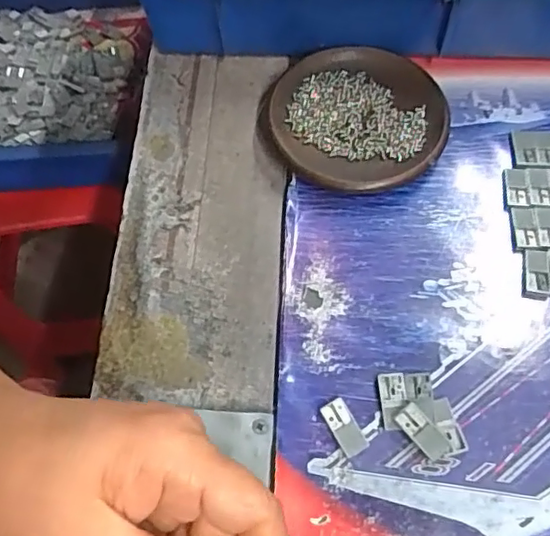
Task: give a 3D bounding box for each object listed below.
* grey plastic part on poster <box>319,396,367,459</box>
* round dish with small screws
[{"bbox_3d":[0.035,0.081,0.294,0.013,0.006,0.028,-29,65,-10],"label":"grey plastic part on poster"},{"bbox_3d":[0.051,-0.094,0.374,0.115,0.017,0.104,-1,63,3],"label":"round dish with small screws"}]

